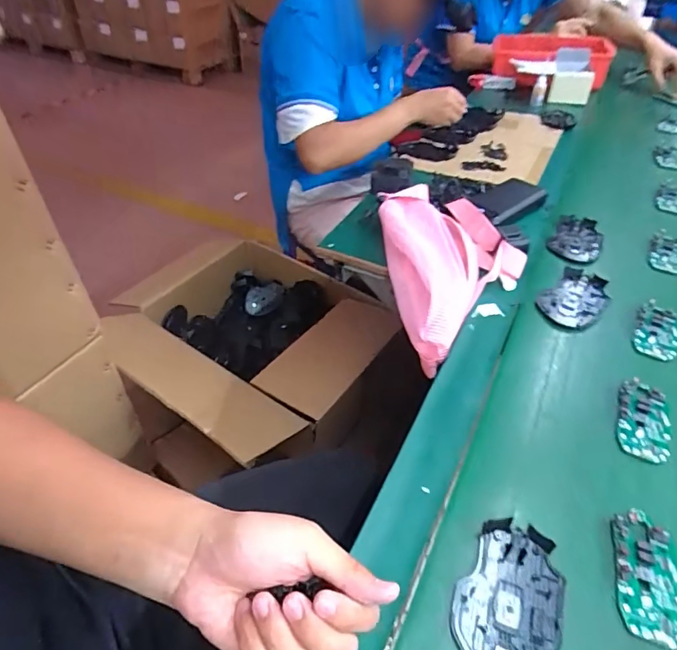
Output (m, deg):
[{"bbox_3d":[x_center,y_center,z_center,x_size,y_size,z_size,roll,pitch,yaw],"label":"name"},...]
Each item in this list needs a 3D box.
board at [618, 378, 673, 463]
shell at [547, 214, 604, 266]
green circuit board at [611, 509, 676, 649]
[{"bbox_3d":[0.308,0.095,0.464,0.045,0.009,0.096,19,47,18],"label":"board"},{"bbox_3d":[0.365,-0.131,0.705,0.070,0.011,0.128,24,49,22],"label":"shell"},{"bbox_3d":[0.241,0.192,0.359,0.046,0.010,0.095,13,45,12],"label":"green circuit board"}]

